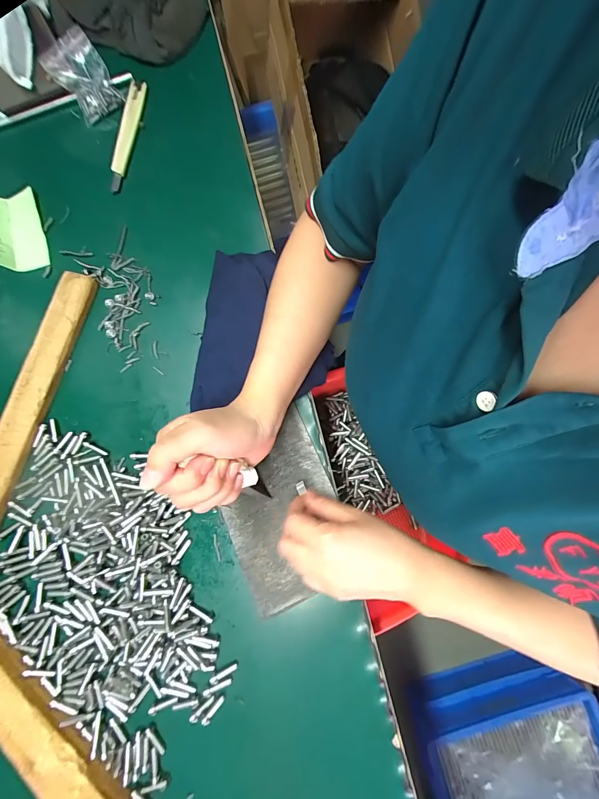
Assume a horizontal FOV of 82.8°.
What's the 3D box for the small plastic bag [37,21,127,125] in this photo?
[{"bbox_3d":[-0.254,-0.380,0.402,0.059,0.023,0.074,-36,111,0],"label":"small plastic bag"}]

